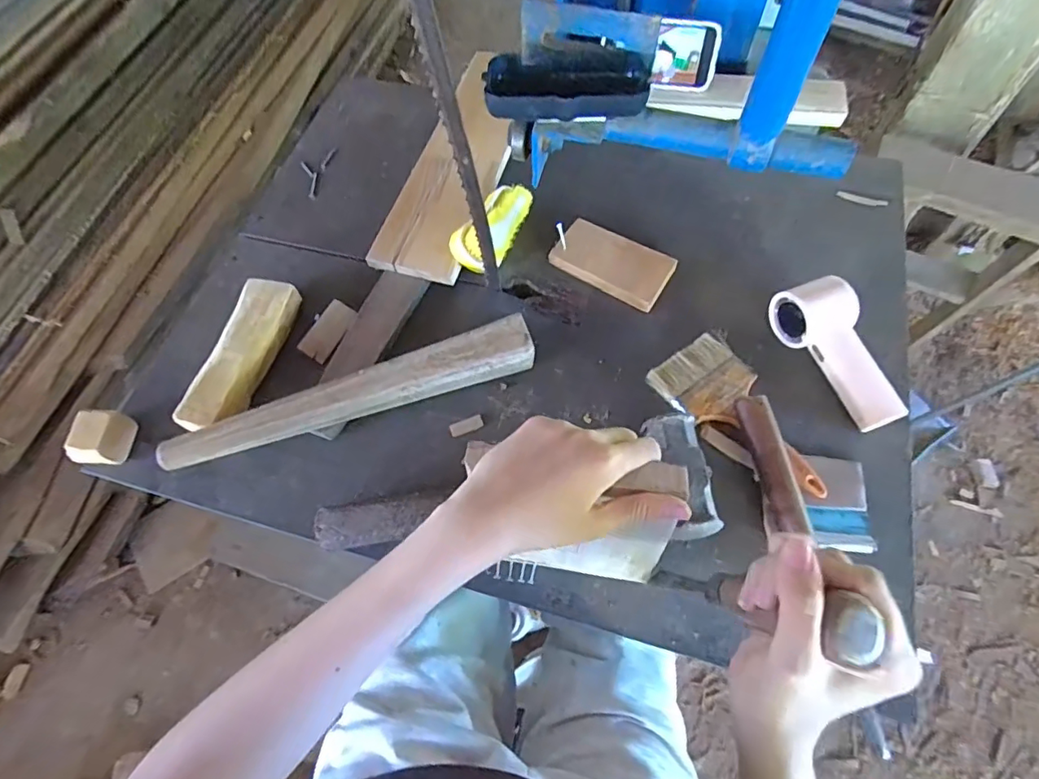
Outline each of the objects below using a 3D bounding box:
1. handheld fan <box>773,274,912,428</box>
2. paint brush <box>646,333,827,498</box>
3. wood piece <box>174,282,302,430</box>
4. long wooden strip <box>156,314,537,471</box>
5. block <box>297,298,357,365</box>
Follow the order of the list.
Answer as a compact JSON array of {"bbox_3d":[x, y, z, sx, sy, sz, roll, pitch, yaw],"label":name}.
[{"bbox_3d":[0.327,-0.041,0.533,0.064,0.053,0.160,-24,64,-9],"label":"handheld fan"},{"bbox_3d":[0.227,0.023,0.528,0.086,0.020,0.188,-39,68,-16],"label":"paint brush"},{"bbox_3d":[-0.296,-0.037,0.562,0.054,0.034,0.179,14,65,10],"label":"wood piece"},{"bbox_3d":[-0.162,0.006,0.529,0.363,0.045,0.049,-17,64,-6],"label":"long wooden strip"},{"bbox_3d":[-0.213,-0.066,0.591,0.032,0.009,0.070,36,74,-14],"label":"block"}]

